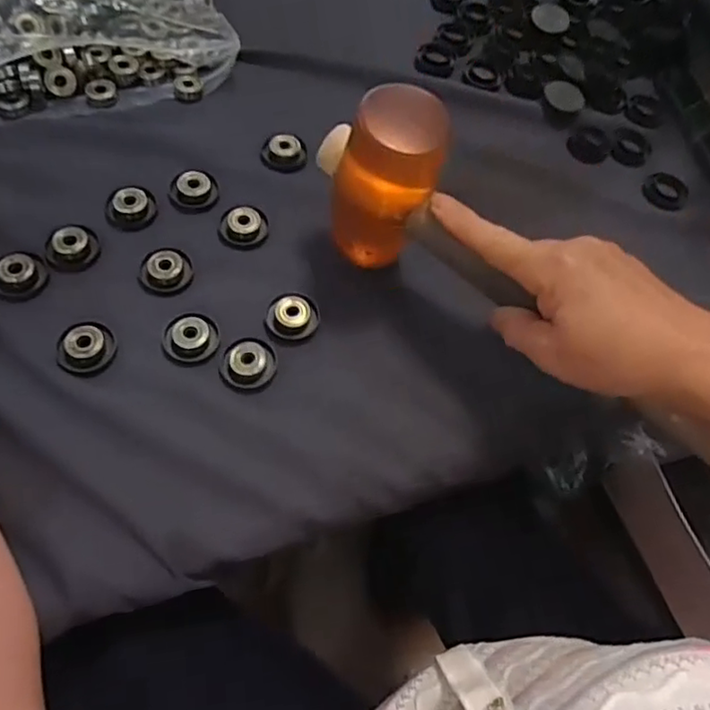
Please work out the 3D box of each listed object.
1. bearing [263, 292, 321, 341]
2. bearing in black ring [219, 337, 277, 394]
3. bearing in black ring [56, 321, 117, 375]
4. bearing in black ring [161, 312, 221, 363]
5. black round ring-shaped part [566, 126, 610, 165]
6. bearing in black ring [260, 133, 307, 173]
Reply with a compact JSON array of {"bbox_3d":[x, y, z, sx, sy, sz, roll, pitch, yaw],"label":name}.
[{"bbox_3d":[-0.039,-0.024,0.386,0.029,0.016,0.032,29,63,8],"label":"bearing"},{"bbox_3d":[-0.063,0.006,0.368,0.033,0.014,0.029,-13,65,-14],"label":"bearing in black ring"},{"bbox_3d":[-0.159,-0.006,0.365,0.029,0.015,0.033,27,62,7],"label":"bearing in black ring"},{"bbox_3d":[-0.101,-0.011,0.375,0.033,0.013,0.029,16,62,1],"label":"bearing in black ring"},{"bbox_3d":[0.185,-0.166,0.490,0.031,0.008,0.033,3,62,-6],"label":"black round ring-shaped part"},{"bbox_3d":[-0.050,-0.146,0.445,0.032,0.010,0.029,-30,70,-21],"label":"bearing in black ring"}]

